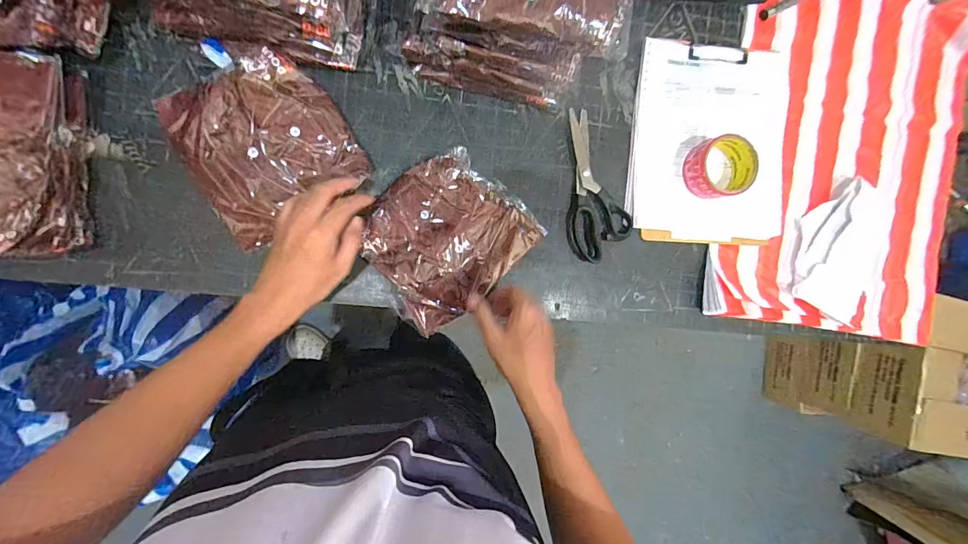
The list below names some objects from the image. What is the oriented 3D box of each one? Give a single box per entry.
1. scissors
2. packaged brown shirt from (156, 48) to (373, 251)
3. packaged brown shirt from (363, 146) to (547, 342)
[{"bbox_3d":[0.173,-0.125,0.616,0.096,0.012,0.215,0,92,-7],"label":"scissors"},{"bbox_3d":[-0.278,-0.163,0.521,0.196,0.039,0.206,-33,96,-5],"label":"packaged brown shirt"},{"bbox_3d":[-0.048,-0.051,0.564,0.217,0.046,0.190,-38,96,-4],"label":"packaged brown shirt"}]

